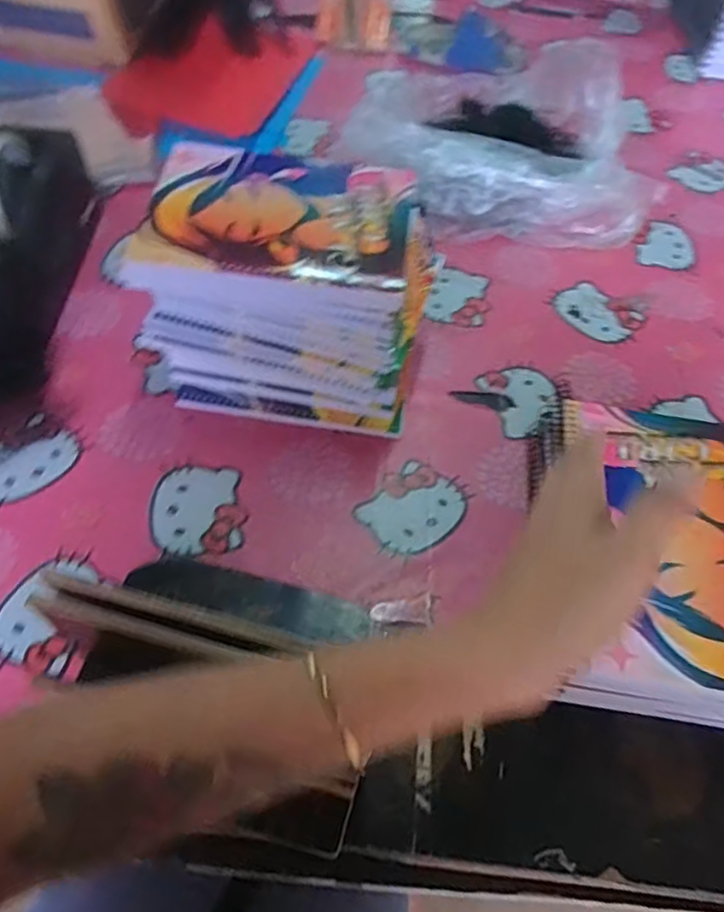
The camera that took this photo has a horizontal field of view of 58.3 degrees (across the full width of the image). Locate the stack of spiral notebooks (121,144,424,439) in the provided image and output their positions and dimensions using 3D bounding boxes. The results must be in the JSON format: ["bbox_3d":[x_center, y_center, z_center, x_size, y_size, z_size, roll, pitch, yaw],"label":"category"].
[{"bbox_3d":[-0.058,-0.135,0.538,0.215,0.144,0.163,10,58,2],"label":"stack of spiral notebooks"}]

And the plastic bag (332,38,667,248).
[{"bbox_3d":[0.174,-0.359,0.719,0.325,0.107,0.272,25,60,11],"label":"plastic bag"}]

